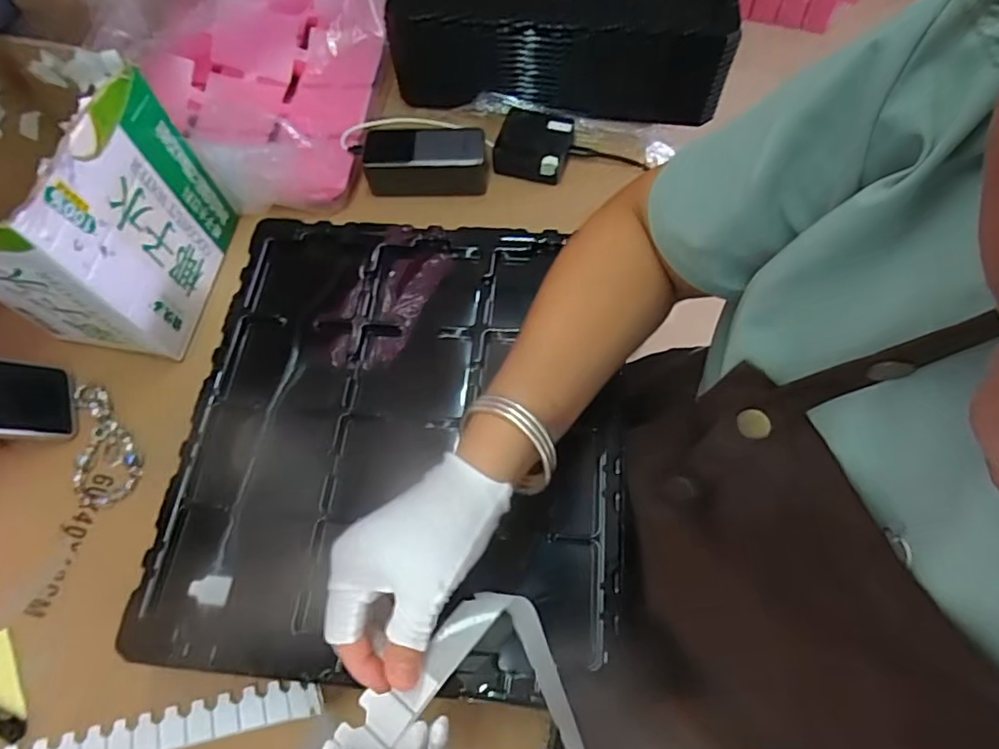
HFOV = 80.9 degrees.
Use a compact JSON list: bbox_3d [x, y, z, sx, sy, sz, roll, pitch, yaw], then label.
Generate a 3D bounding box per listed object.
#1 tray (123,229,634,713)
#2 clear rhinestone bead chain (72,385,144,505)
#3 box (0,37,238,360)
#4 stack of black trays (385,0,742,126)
[{"bbox_3d":[-0.076,0.036,0.463,0.326,0.024,0.369,4,65,4],"label":"tray"},{"bbox_3d":[-0.374,0.064,0.543,0.058,0.004,0.126,-33,68,-13],"label":"clear rhinestone bead chain"},{"bbox_3d":[-0.381,-0.148,0.532,0.167,0.203,0.186,11,65,7],"label":"box"},{"bbox_3d":[0.087,-0.491,0.726,0.373,0.106,0.372,8,65,6],"label":"stack of black trays"}]

